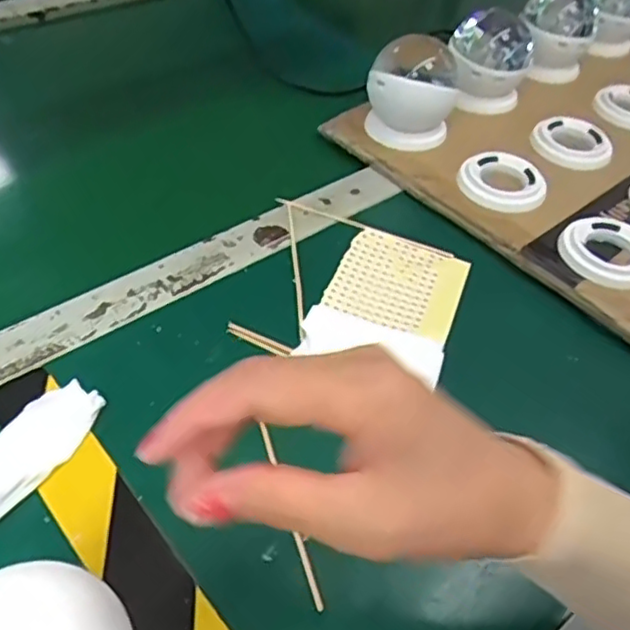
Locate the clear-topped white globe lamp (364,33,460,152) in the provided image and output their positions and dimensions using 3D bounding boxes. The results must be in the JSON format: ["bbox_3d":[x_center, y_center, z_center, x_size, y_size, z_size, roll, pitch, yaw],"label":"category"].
[{"bbox_3d":[0.088,-0.201,0.593,0.076,0.078,0.086,15,49,7],"label":"clear-topped white globe lamp"}]

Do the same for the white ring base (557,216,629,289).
[{"bbox_3d":[0.224,-0.050,0.501,0.077,0.015,0.068,-28,57,-27],"label":"white ring base"}]

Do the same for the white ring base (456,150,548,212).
[{"bbox_3d":[0.154,-0.111,0.556,0.068,0.012,0.074,3,49,-4],"label":"white ring base"}]

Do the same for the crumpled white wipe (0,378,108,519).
[{"bbox_3d":[-0.154,0.069,0.363,0.041,0.018,0.087,22,50,13],"label":"crumpled white wipe"}]

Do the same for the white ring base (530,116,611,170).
[{"bbox_3d":[0.237,-0.162,0.617,0.069,0.016,0.072,21,50,12],"label":"white ring base"}]

